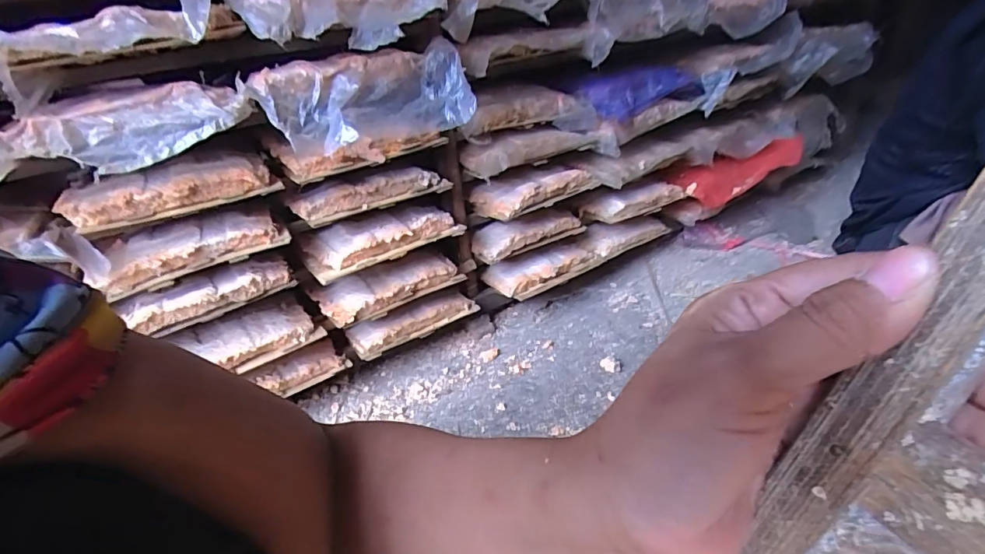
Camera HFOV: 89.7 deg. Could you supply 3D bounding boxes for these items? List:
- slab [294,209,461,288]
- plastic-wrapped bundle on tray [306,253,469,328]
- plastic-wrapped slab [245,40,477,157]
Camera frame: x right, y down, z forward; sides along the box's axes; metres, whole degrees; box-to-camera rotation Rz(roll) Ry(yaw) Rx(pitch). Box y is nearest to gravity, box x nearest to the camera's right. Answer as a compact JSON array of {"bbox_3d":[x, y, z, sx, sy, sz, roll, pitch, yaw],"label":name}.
[{"bbox_3d":[-0.189,-0.070,0.839,0.255,0.058,0.103,-20,31,-19],"label":"slab"},{"bbox_3d":[-0.185,0.014,0.890,0.252,0.049,0.095,-22,32,-22],"label":"plastic-wrapped bundle on tray"},{"bbox_3d":[-0.170,-0.242,0.678,0.278,0.107,0.102,-16,30,-12],"label":"plastic-wrapped slab"}]

